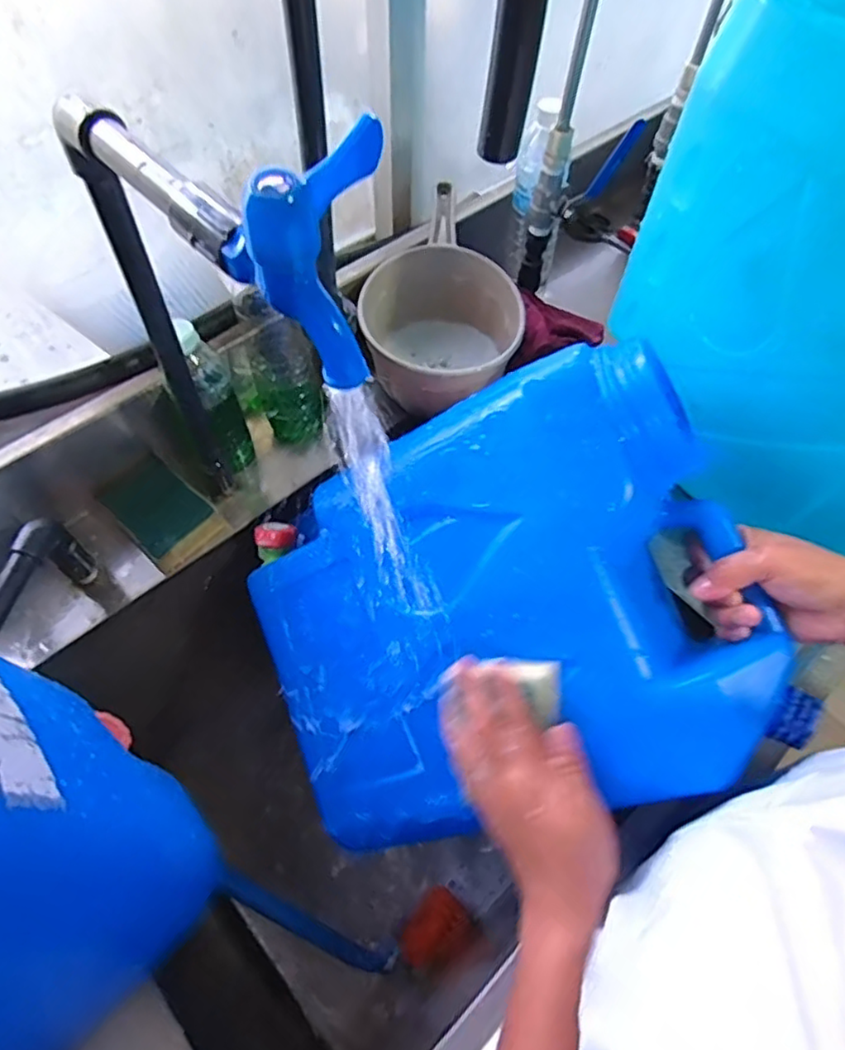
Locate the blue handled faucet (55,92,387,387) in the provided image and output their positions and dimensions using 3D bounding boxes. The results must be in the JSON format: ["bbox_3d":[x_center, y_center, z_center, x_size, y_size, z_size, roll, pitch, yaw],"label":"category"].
[{"bbox_3d":[-0.101,-0.160,0.290,0.214,0.079,0.062,35,63,19],"label":"blue handled faucet"}]

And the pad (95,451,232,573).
[{"bbox_3d":[-0.254,-0.015,0.599,0.100,0.031,0.073,38,64,20],"label":"pad"}]

